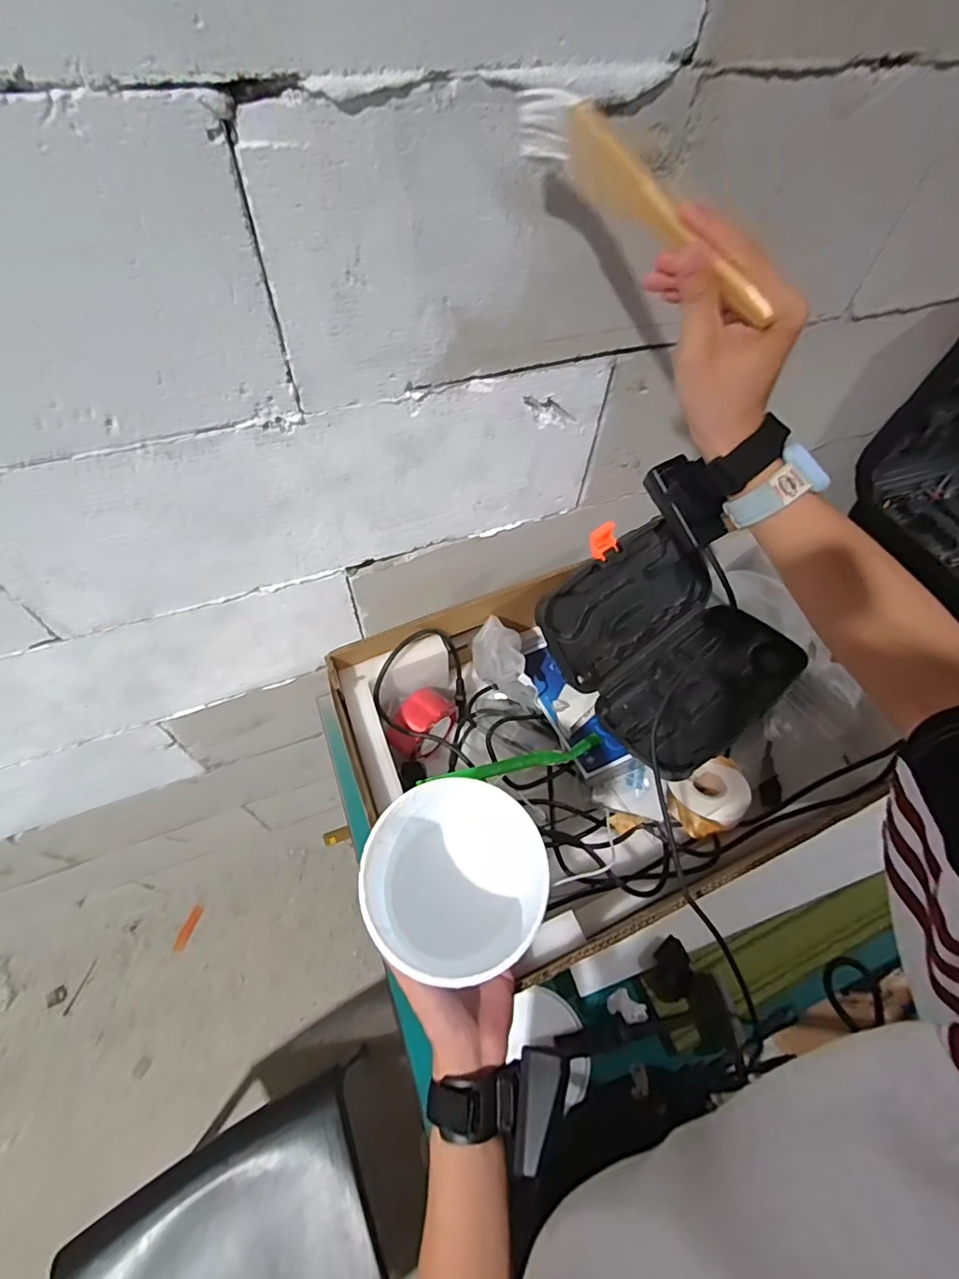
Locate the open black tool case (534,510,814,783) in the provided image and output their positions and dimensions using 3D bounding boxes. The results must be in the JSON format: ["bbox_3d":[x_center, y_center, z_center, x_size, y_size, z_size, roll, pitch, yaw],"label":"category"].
[{"bbox_3d":[0.229,0.000,0.668,0.244,0.122,0.269,-34,65,-21],"label":"open black tool case"}]

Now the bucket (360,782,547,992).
[{"bbox_3d":[-0.018,0.182,0.406,0.121,0.115,0.115,1,58,-2],"label":"bucket"}]

